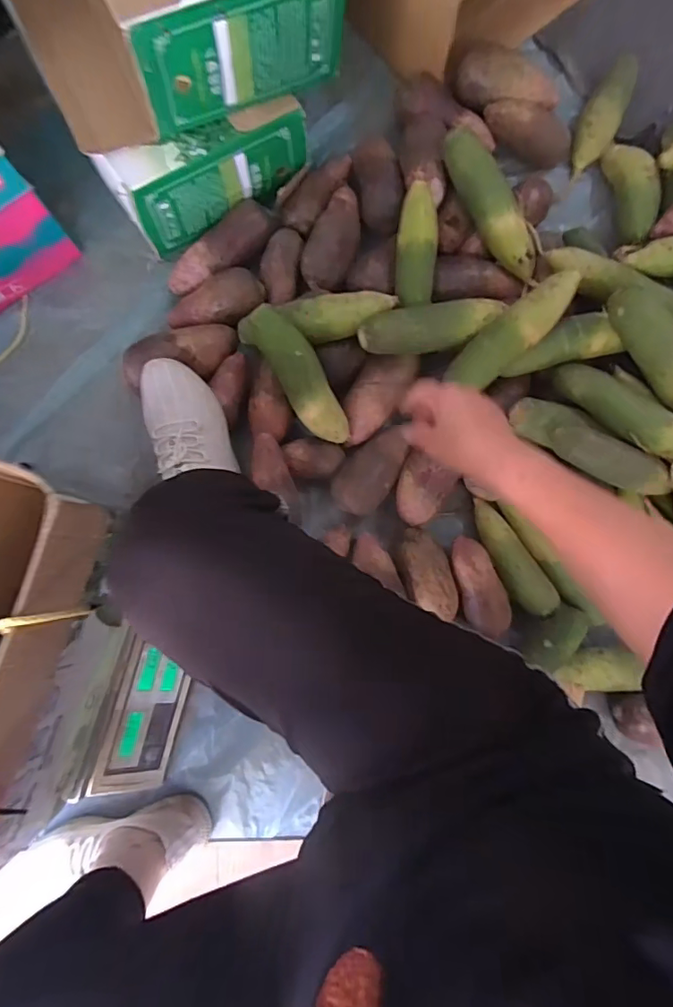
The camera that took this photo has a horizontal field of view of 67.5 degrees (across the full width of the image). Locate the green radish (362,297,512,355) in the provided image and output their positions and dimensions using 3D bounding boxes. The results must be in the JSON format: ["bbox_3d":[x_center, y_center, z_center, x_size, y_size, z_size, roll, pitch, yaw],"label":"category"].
[{"bbox_3d":[0.129,-0.232,0.671,0.198,0.051,0.056,-12,85,-3],"label":"green radish"}]

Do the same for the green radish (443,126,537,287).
[{"bbox_3d":[0.215,-0.406,0.690,0.050,0.056,0.221,-36,103,-5],"label":"green radish"}]

